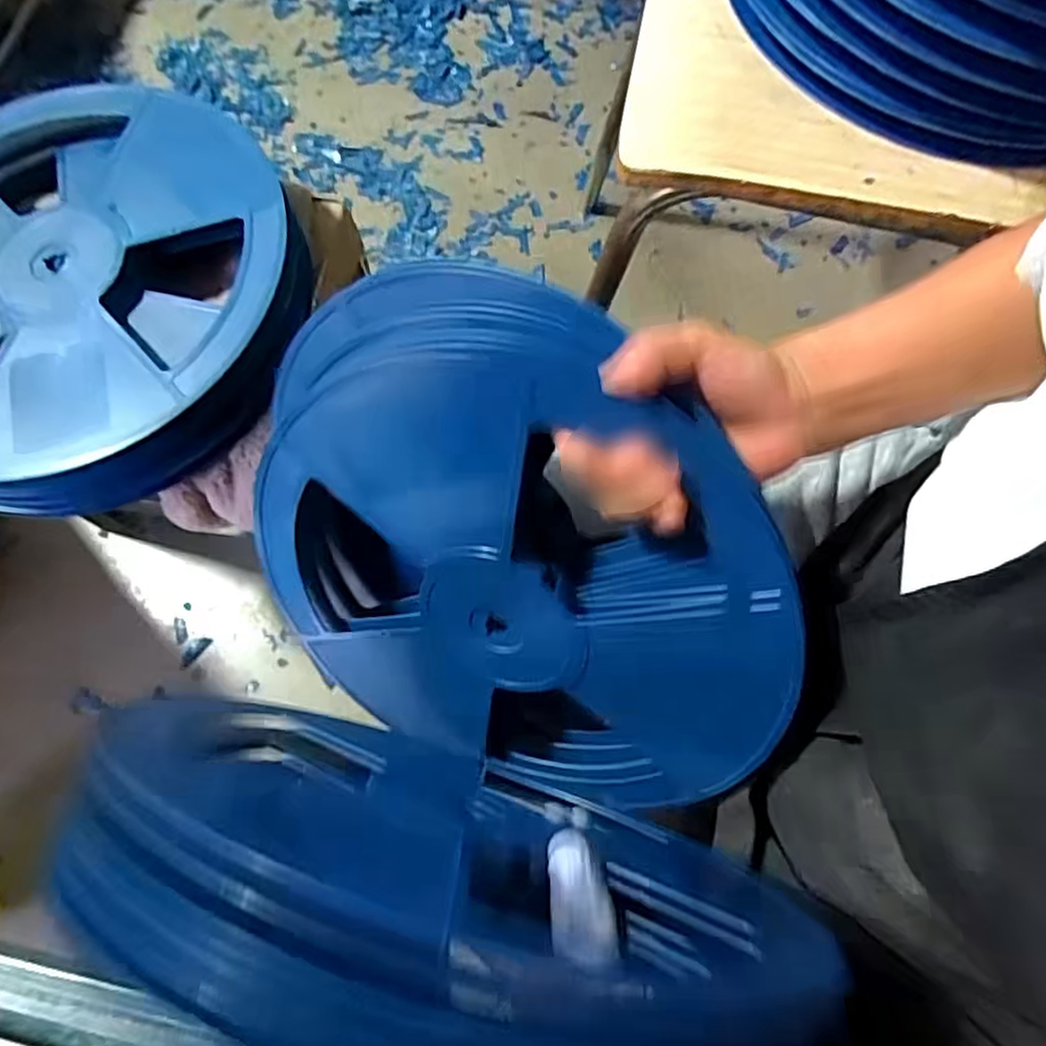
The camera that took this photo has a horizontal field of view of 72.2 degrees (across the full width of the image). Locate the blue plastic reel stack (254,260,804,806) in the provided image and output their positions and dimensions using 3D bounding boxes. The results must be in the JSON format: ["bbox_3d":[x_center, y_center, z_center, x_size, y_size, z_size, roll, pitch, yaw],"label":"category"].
[{"bbox_3d":[-0.004,0.031,0.418,0.311,0.321,0.071,17,32,13],"label":"blue plastic reel stack"}]

